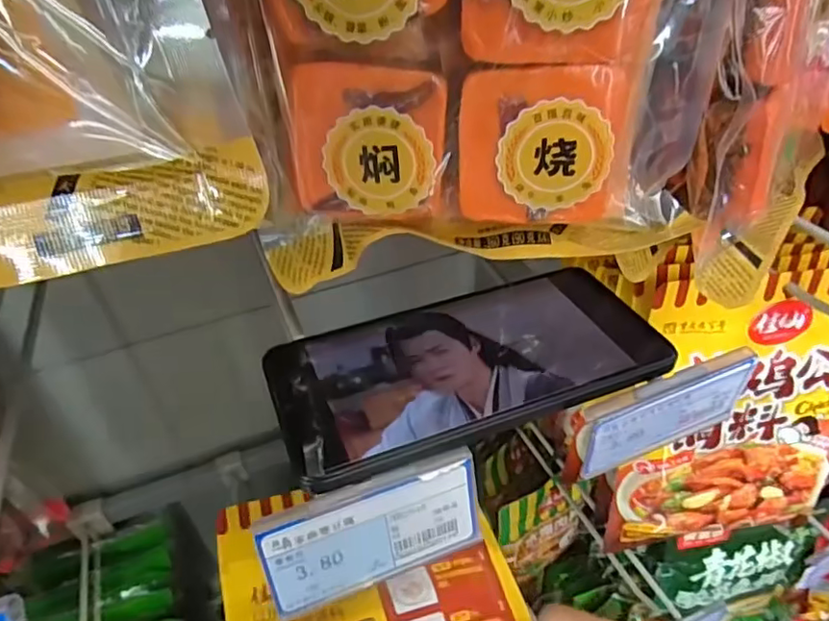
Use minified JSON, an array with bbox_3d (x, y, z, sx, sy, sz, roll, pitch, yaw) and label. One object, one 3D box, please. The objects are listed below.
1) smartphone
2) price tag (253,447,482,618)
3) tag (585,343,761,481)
[{"bbox_3d":[0.024,0.019,0.247,0.163,0.007,0.077,-17,42,-15],"label":"smartphone"},{"bbox_3d":[-0.013,0.080,0.209,0.078,0.042,0.006,-14,24,-16],"label":"price tag"},{"bbox_3d":[0.106,0.043,0.247,0.082,0.045,0.007,-17,42,-15],"label":"tag"}]

